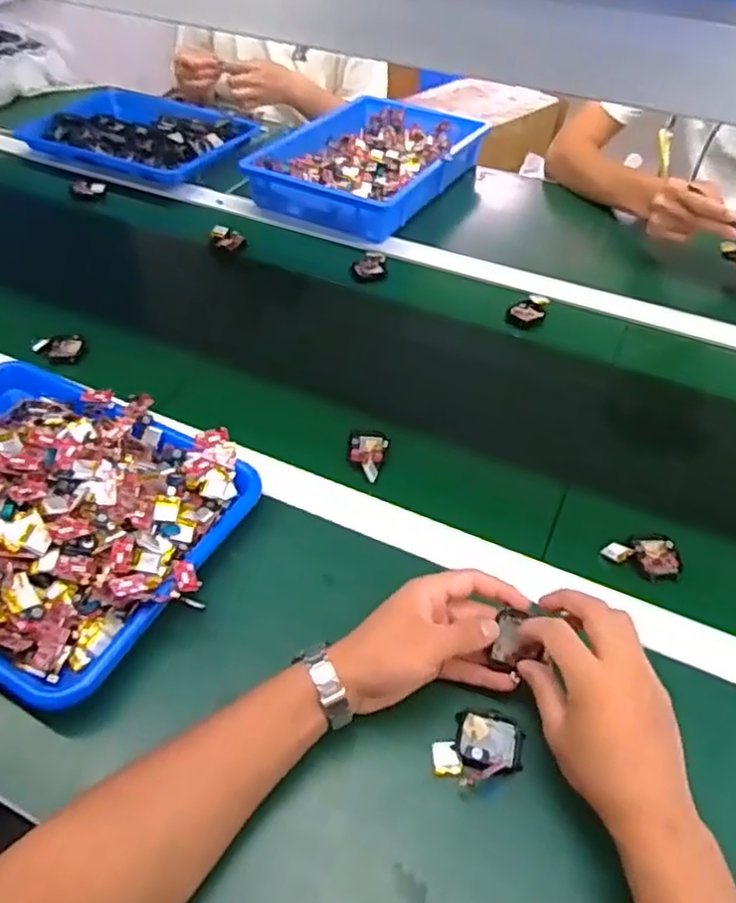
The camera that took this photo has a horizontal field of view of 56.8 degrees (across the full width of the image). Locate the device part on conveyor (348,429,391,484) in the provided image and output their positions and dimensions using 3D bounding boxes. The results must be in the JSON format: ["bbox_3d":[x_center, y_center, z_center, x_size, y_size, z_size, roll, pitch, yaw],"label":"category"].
[{"bbox_3d":[-0.002,0.000,0.668,0.040,0.014,0.070,10,47,7],"label":"device part on conveyor"}]

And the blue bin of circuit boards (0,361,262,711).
[{"bbox_3d":[-0.284,0.032,0.570,0.324,0.076,0.255,22,50,17],"label":"blue bin of circuit boards"}]

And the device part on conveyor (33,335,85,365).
[{"bbox_3d":[-0.349,-0.115,0.768,0.051,0.015,0.038,-16,50,-17],"label":"device part on conveyor"}]

